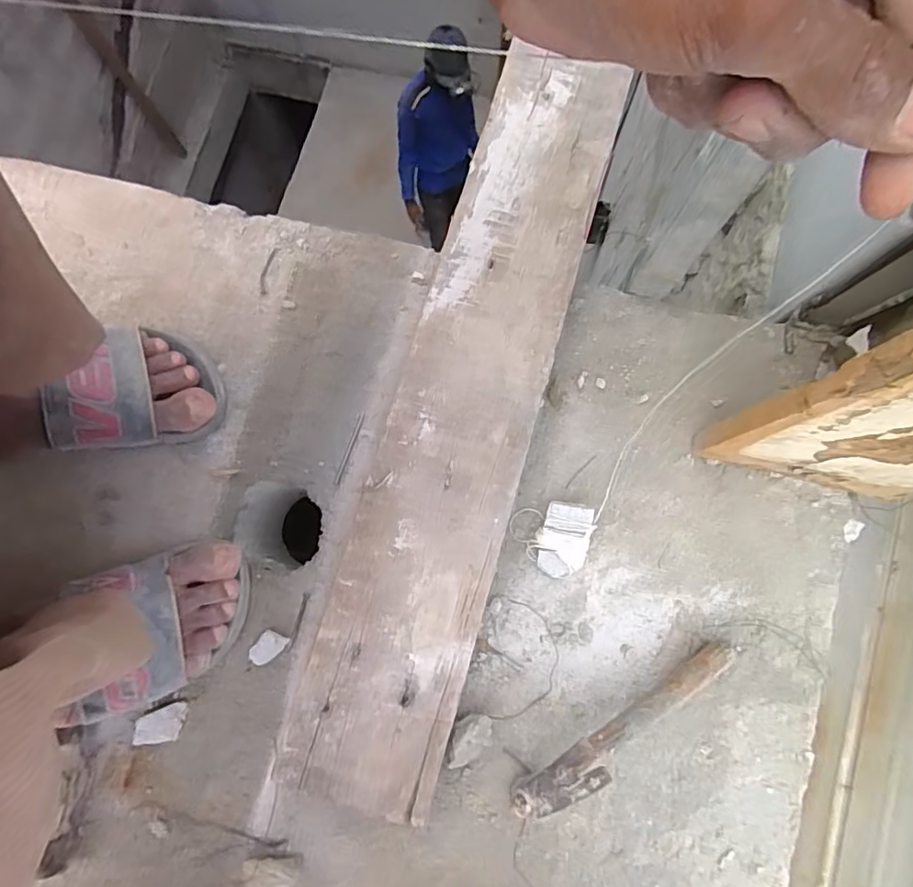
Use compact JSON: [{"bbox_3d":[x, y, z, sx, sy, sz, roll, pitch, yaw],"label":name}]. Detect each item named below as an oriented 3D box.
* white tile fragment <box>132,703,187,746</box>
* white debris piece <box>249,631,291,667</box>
[{"bbox_3d":[-0.244,0.232,0.470,0.040,0.004,0.029,-3,92,-13],"label":"white tile fragment"},{"bbox_3d":[-0.159,0.174,0.482,0.021,0.012,0.034,38,82,7],"label":"white debris piece"}]

